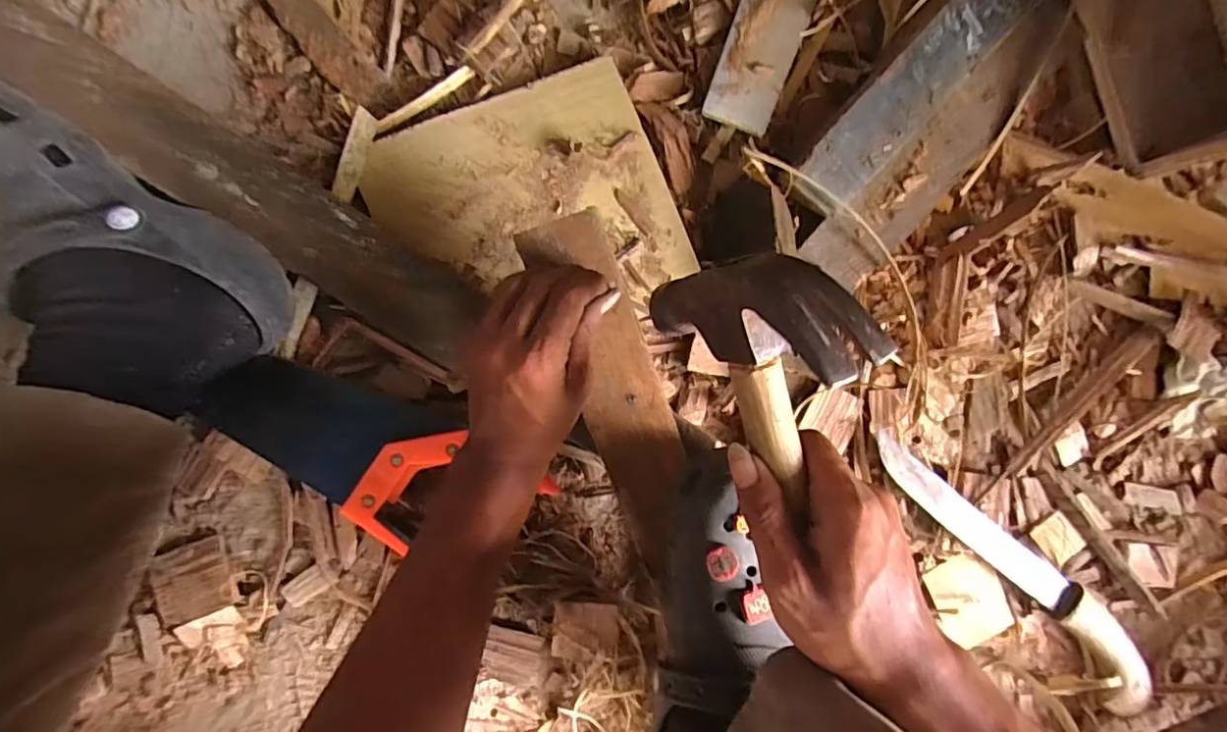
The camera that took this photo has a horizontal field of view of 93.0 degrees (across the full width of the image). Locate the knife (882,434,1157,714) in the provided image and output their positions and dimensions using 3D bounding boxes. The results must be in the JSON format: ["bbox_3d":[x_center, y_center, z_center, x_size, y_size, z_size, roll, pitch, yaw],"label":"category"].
[{"bbox_3d":[0.363,0.178,0.522,0.057,0.029,0.347,-44,97,-2],"label":"knife"}]

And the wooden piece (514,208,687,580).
[{"bbox_3d":[0.004,0.020,0.395,0.062,0.011,0.242,-17,99,-4],"label":"wooden piece"}]

